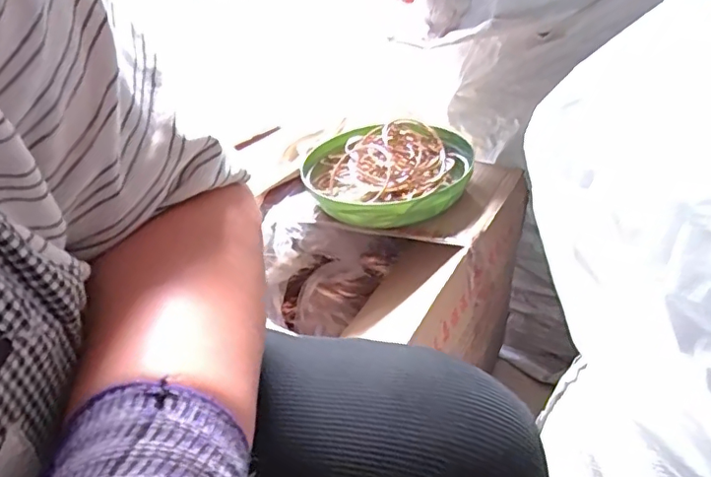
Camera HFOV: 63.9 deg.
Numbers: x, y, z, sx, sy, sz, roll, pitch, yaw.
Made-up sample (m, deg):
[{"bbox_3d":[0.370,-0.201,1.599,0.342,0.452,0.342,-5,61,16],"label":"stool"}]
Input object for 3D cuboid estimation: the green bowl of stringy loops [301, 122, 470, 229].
[{"bbox_3d":[0.039,-0.104,0.772,0.210,0.089,0.210,-1,31,1],"label":"green bowl of stringy loops"}]

